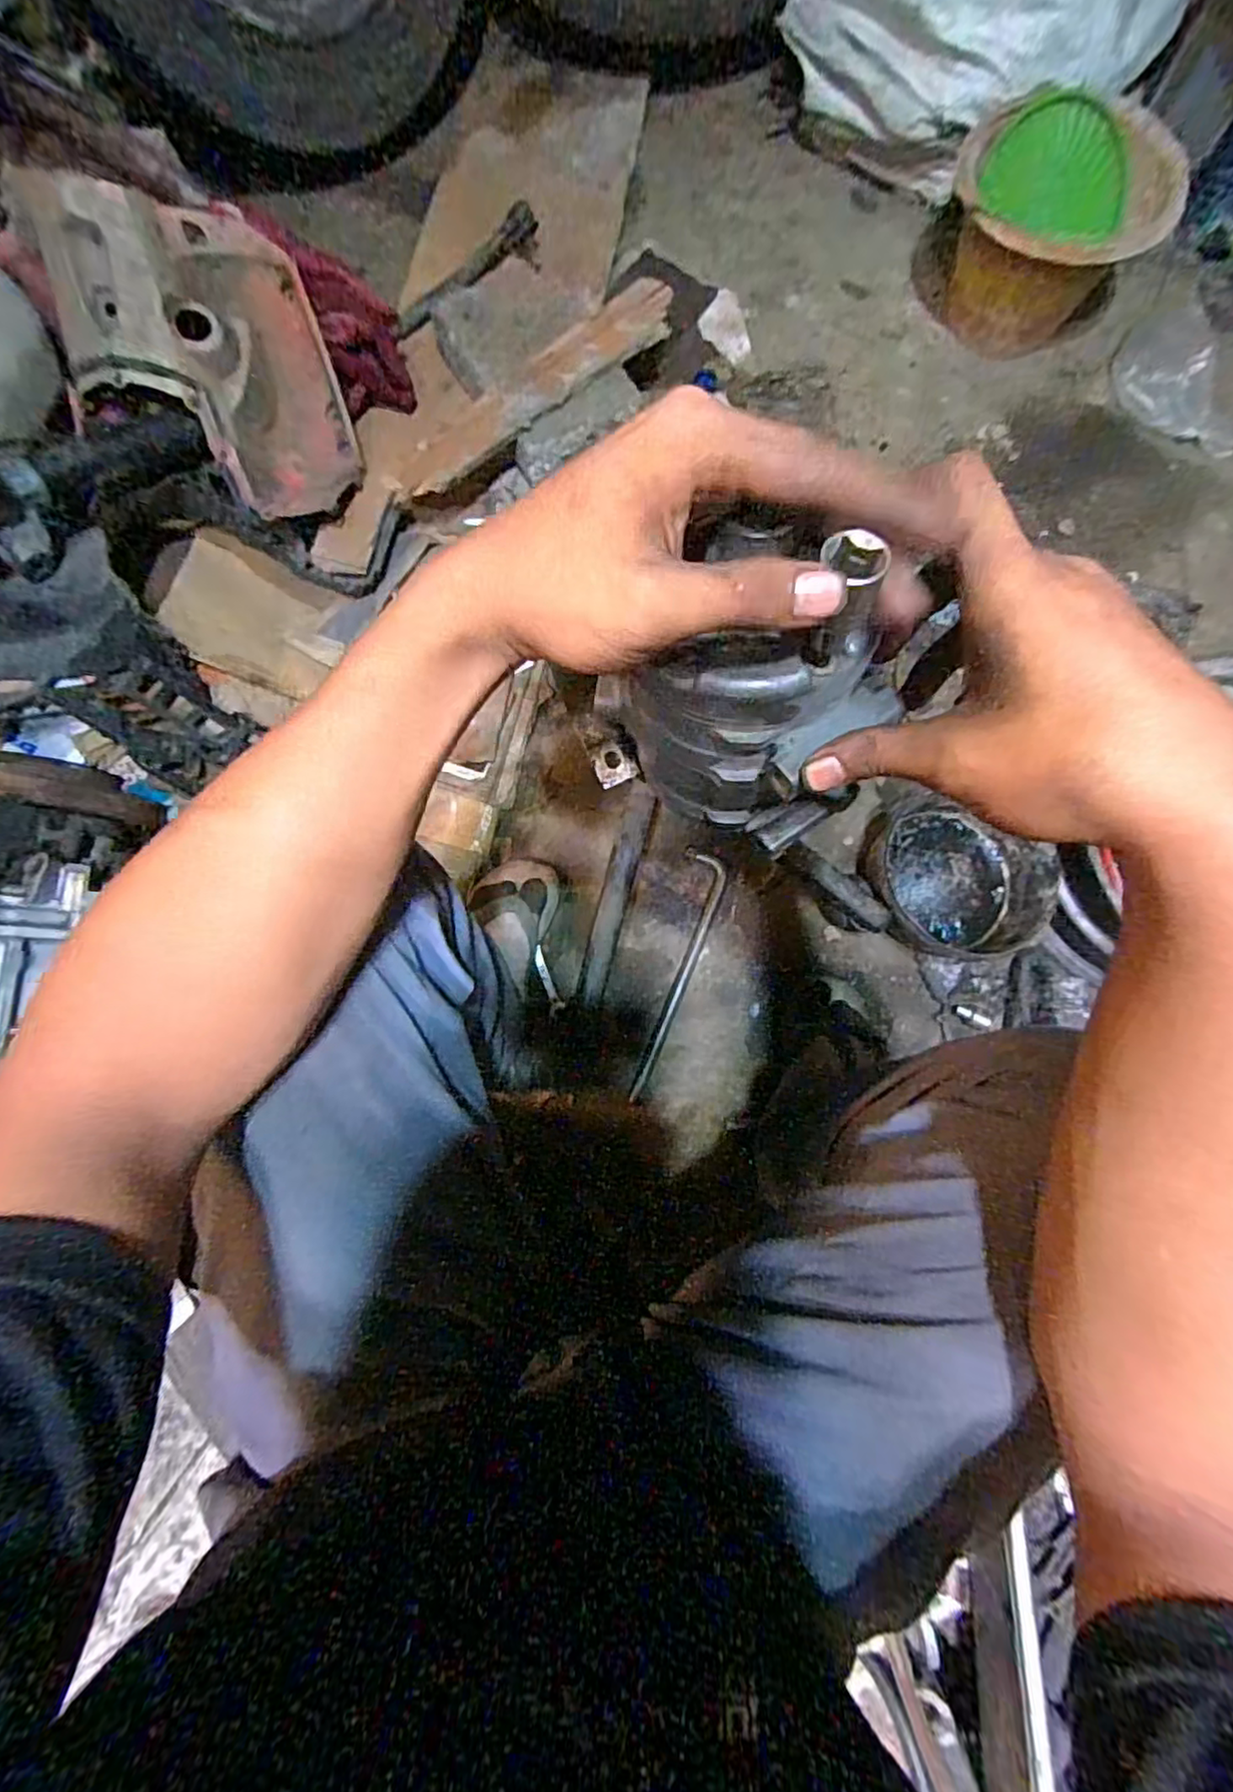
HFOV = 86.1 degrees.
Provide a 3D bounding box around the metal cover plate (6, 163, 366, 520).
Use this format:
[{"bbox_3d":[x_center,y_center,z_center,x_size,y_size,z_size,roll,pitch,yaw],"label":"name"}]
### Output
[{"bbox_3d":[-0.451,-0.593,0.740,0.279,0.060,0.286,-13,122,-25],"label":"metal cover plate"}]

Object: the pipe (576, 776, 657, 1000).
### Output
[{"bbox_3d":[0.000,-0.002,0.738,0.033,0.028,0.246,15,81,3],"label":"pipe"}]

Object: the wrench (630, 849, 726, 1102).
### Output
[{"bbox_3d":[0.077,0.097,0.800,0.050,0.008,0.306,15,81,3],"label":"wrench"}]

